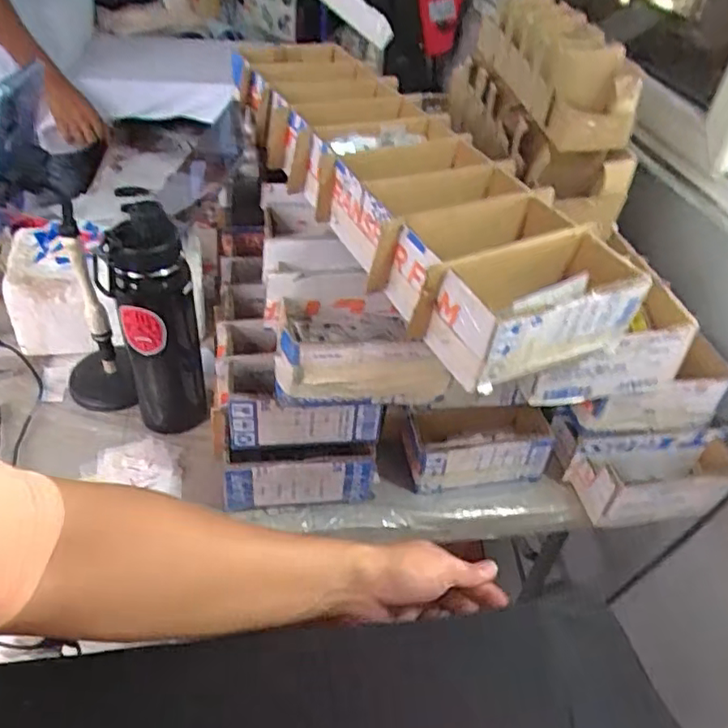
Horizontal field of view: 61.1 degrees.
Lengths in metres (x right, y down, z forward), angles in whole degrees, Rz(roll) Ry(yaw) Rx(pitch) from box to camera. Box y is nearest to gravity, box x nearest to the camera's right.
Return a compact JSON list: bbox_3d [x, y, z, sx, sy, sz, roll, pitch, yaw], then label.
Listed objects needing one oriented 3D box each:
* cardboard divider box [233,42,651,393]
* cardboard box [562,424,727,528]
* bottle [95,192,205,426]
[{"bbox_3d":[0.039,-0.212,0.669,0.198,0.094,0.537,-14,46,-22],"label":"cardboard divider box"},{"bbox_3d":[0.306,0.131,0.694,0.147,0.074,0.072,0,43,-7],"label":"cardboard box"},{"bbox_3d":[-0.224,-0.040,0.667,0.084,0.282,0.062,-8,44,-16],"label":"bottle"}]

